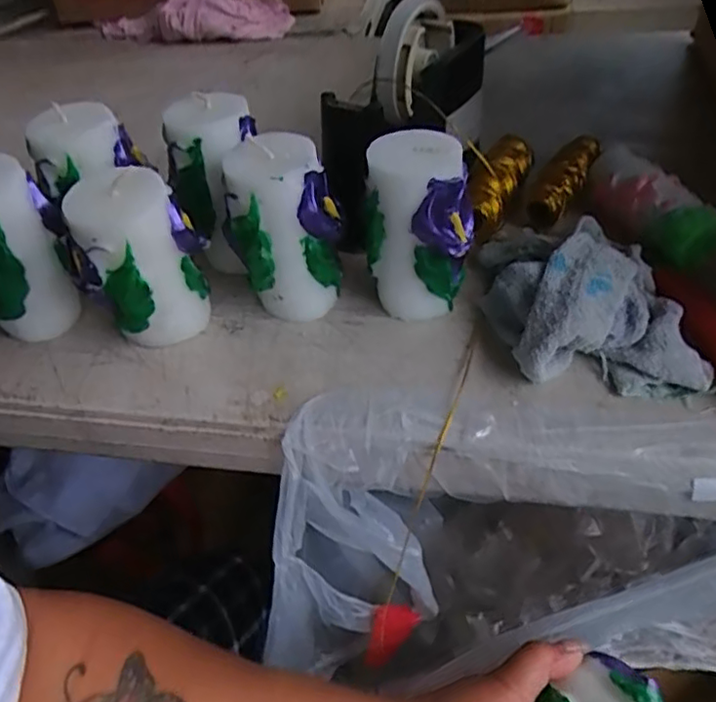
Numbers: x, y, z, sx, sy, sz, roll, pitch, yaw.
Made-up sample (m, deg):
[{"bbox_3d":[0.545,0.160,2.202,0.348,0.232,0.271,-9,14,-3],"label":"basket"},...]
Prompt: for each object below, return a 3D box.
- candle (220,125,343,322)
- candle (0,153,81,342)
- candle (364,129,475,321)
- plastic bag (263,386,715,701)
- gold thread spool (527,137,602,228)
[{"bbox_3d":[-0.044,-0.070,0.365,0.062,0.103,0.049,-13,47,-6],"label":"candle"},{"bbox_3d":[-0.209,-0.054,0.363,0.049,0.110,0.059,21,53,24],"label":"candle"},{"bbox_3d":[0.036,-0.069,0.357,0.062,0.101,0.051,5,48,11],"label":"candle"},{"bbox_3d":[0.113,0.129,0.344,0.316,0.207,0.071,6,26,10],"label":"plastic bag"},{"bbox_3d":[0.156,-0.133,0.456,0.028,0.021,0.109,21,53,24],"label":"gold thread spool"}]

